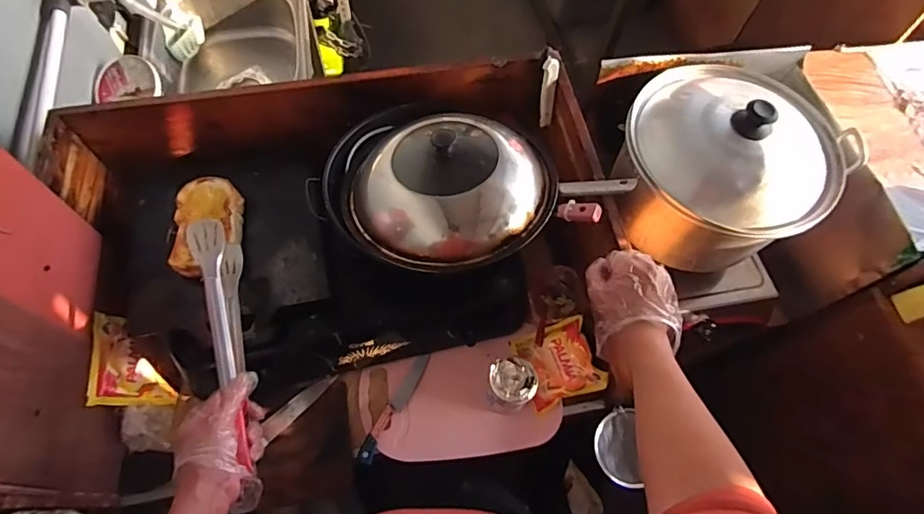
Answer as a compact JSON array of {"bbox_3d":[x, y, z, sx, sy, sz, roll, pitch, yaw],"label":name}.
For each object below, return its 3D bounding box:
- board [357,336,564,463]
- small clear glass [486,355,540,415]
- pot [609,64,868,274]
[{"bbox_3d":[-0.008,0.248,0.848,0.320,0.016,0.178,-11,71,-4],"label":"board"},{"bbox_3d":[0.078,0.211,0.810,0.074,0.109,0.071,1,64,-1],"label":"small clear glass"},{"bbox_3d":[0.424,-0.160,0.803,0.317,0.208,0.321,1,64,-1],"label":"pot"}]

